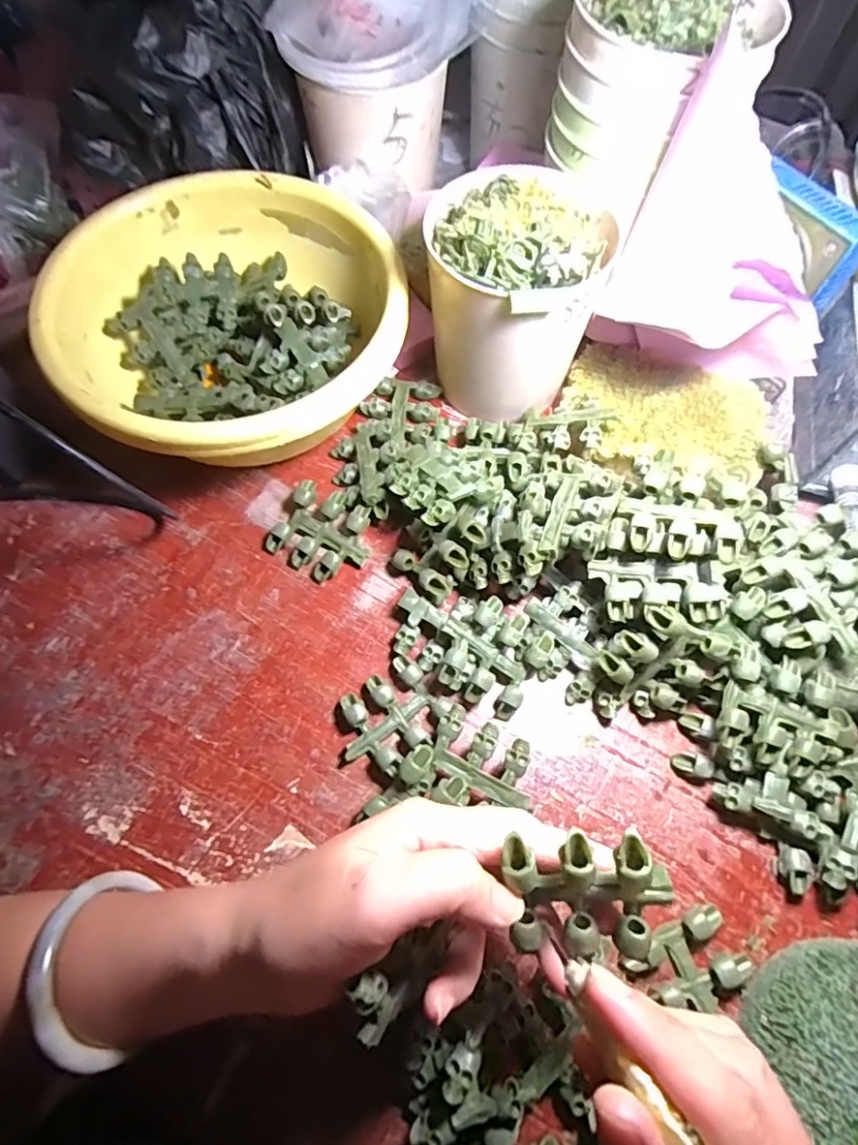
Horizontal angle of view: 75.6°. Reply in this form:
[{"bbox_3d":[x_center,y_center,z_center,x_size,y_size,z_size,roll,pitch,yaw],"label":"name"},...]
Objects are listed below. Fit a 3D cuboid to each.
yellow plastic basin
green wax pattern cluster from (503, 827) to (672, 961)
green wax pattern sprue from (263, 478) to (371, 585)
[{"bbox_3d":[-0.131,-0.162,0.378,0.216,0.082,0.213,0,66,1],"label":"yellow plastic basin"},{"bbox_3d":[0.061,0.119,0.211,0.059,0.019,0.051,1,99,7],"label":"green wax pattern cluster"},{"bbox_3d":[-0.070,-0.026,0.365,0.061,0.019,0.054,29,70,13],"label":"green wax pattern sprue"}]

